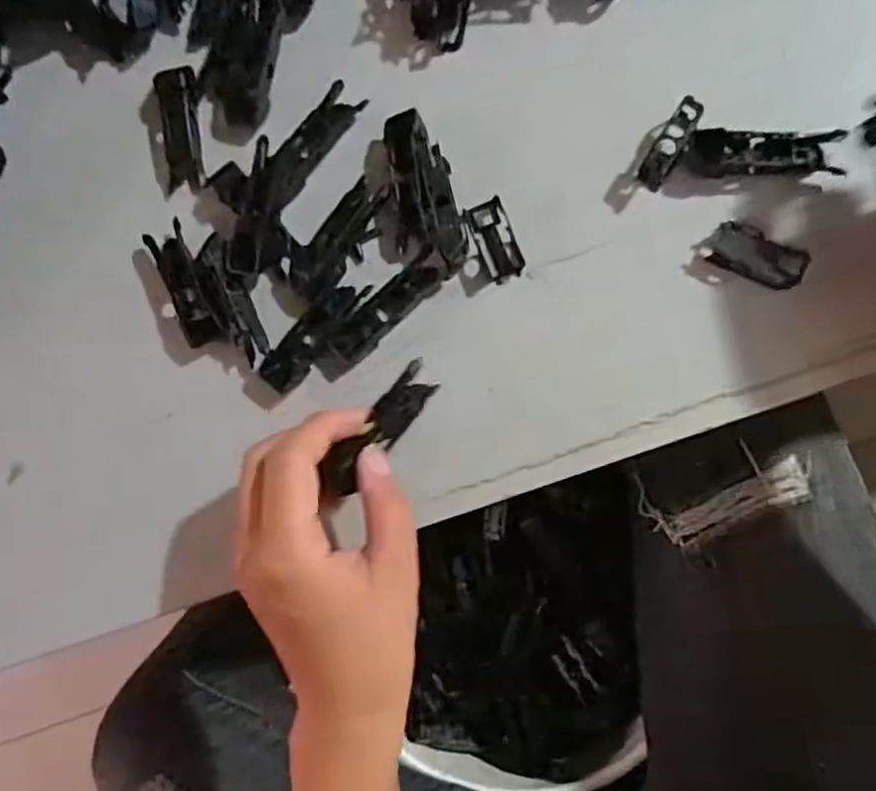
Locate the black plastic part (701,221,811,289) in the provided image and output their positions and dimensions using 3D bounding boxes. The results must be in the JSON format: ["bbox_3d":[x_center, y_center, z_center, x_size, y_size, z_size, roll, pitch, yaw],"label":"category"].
[{"bbox_3d":[0.142,-0.063,0.316,0.042,0.013,0.021,28,88,12],"label":"black plastic part"}]

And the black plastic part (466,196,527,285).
[{"bbox_3d":[0.028,-0.074,0.336,0.018,0.005,0.039,-22,80,6],"label":"black plastic part"}]

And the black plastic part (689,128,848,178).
[{"bbox_3d":[0.148,-0.109,0.319,0.063,0.010,0.019,3,83,10],"label":"black plastic part"}]

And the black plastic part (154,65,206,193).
[{"bbox_3d":[-0.132,-0.137,0.358,0.022,0.006,0.063,-4,82,9],"label":"black plastic part"}]

